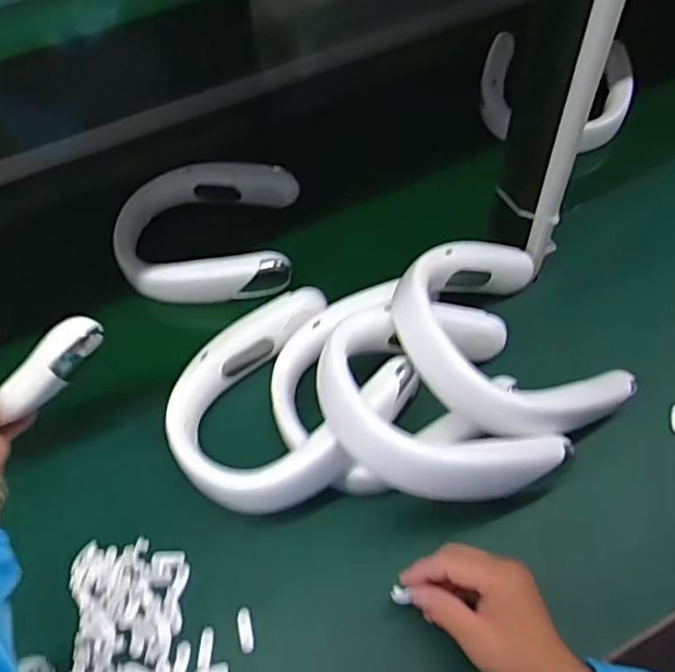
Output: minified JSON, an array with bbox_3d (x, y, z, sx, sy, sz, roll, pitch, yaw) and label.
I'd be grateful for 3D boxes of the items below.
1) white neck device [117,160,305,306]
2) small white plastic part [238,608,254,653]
[{"bbox_3d":[-0.156,-0.126,0.749,0.214,0.044,0.199,-7,57,-2],"label":"white neck device"},{"bbox_3d":[-0.074,0.237,0.498,0.011,0.006,0.033,-13,58,-6],"label":"small white plastic part"}]

